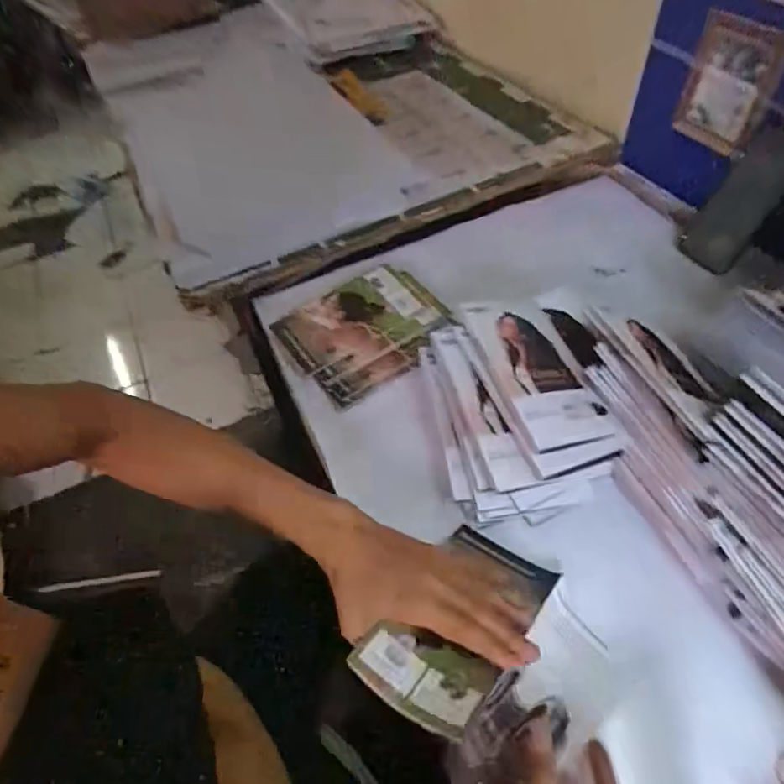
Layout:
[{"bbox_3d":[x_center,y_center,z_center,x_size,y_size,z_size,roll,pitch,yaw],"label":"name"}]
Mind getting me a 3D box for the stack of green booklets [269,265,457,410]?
[{"bbox_3d":[-0.028,-0.075,0.658,0.182,0.021,0.155,-32,55,-19],"label":"stack of green booklets"}]

